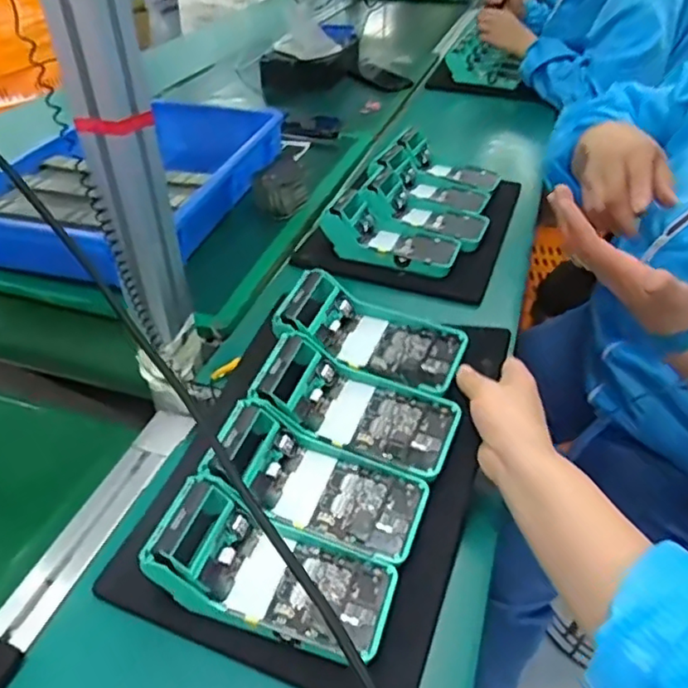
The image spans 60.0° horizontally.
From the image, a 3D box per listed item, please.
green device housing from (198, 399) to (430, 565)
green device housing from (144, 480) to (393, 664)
[{"bbox_3d":[-0.021,0.109,0.480,0.171,0.059,0.077,10,40,12],"label":"green device housing"},{"bbox_3d":[-0.055,0.170,0.441,0.174,0.050,0.082,22,39,0],"label":"green device housing"}]

